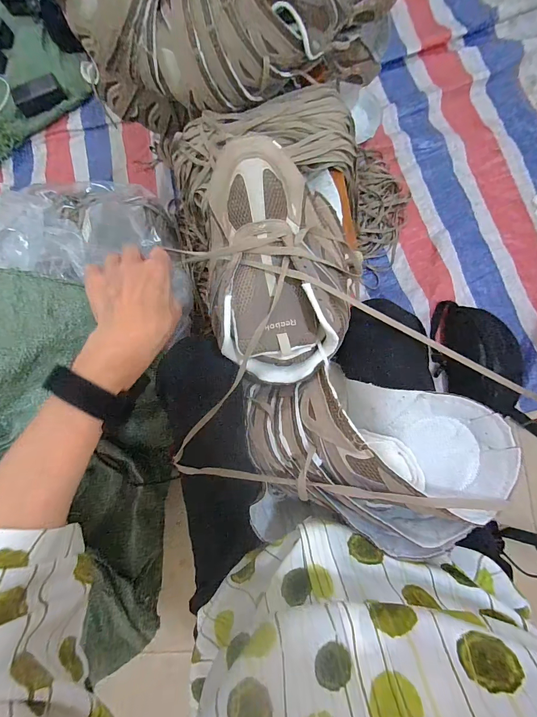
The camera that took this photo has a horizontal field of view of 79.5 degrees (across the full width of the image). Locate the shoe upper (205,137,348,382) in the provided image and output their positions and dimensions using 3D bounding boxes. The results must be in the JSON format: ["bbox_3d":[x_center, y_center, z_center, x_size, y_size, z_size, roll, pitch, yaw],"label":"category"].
[{"bbox_3d":[0.017,-0.096,0.342,0.155,0.087,0.237,-6,83,3],"label":"shoe upper"}]

